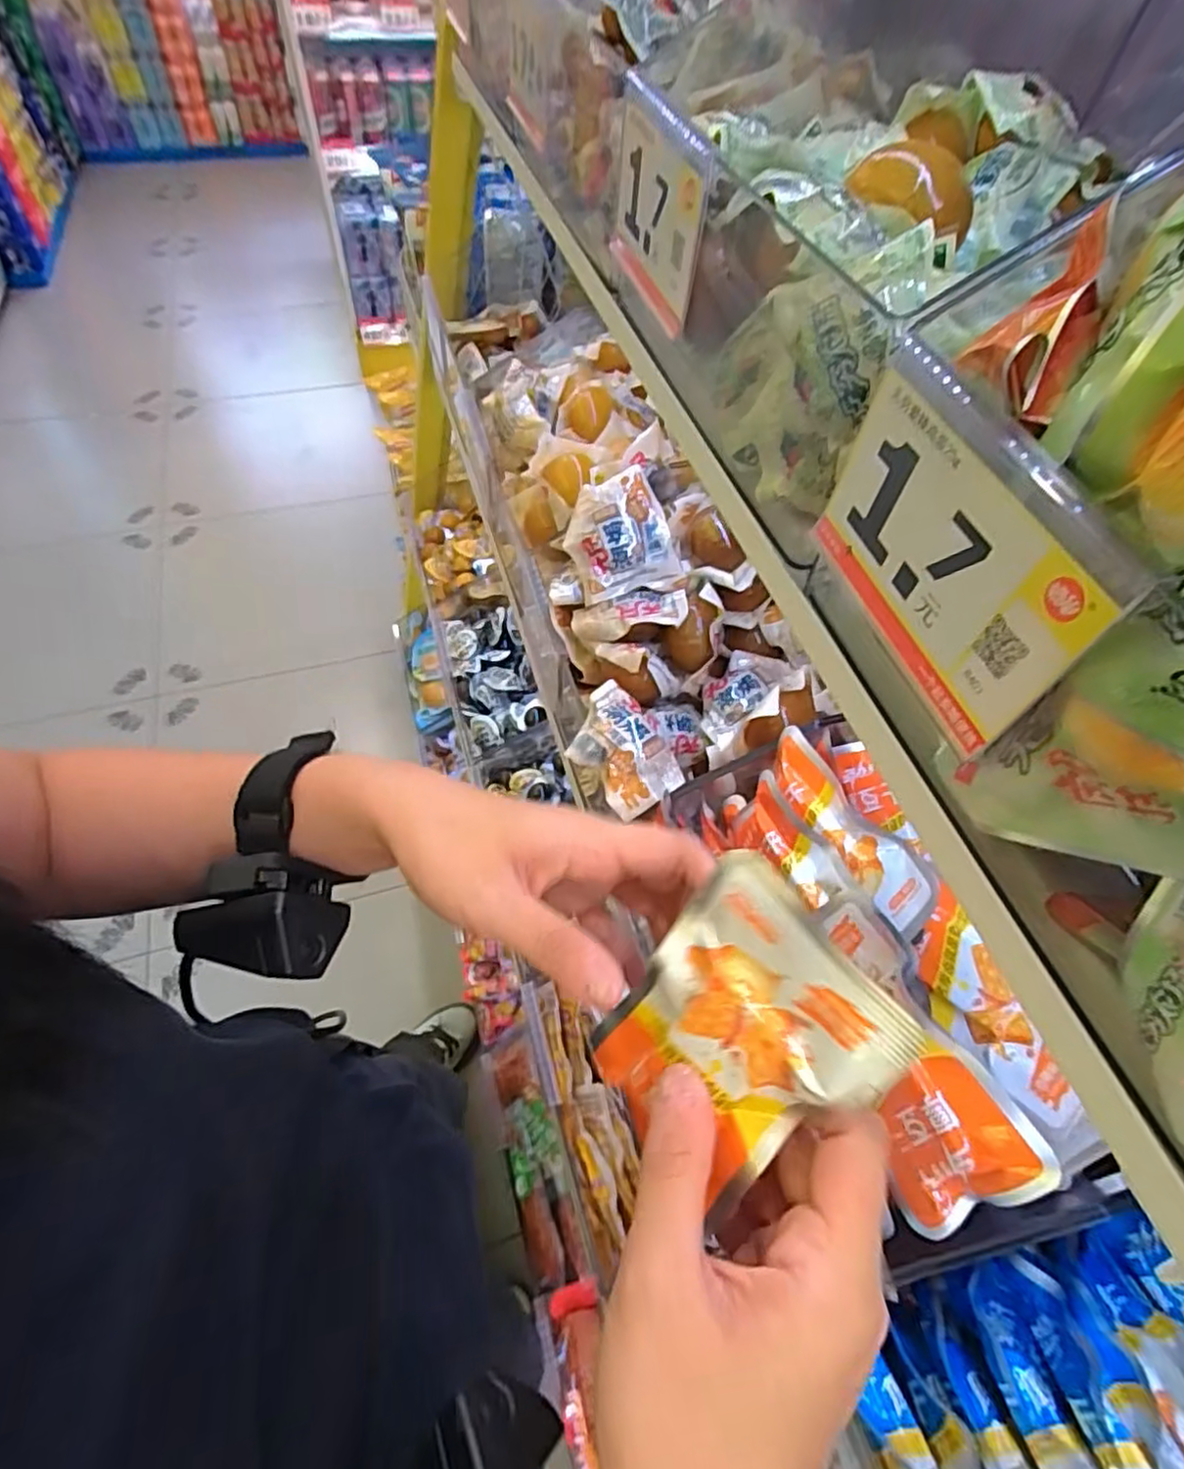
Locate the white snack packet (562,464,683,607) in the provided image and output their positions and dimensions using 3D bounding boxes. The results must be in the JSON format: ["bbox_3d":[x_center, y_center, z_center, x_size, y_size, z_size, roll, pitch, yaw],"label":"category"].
[{"bbox_3d":[0.017,-0.122,0.423,0.063,0.018,0.069,-20,96,-3],"label":"white snack packet"}]

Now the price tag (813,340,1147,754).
[{"bbox_3d":[0.092,-0.046,0.177,0.009,0.061,0.086,-12,57,-12],"label":"price tag"}]

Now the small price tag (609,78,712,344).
[{"bbox_3d":[0.026,-0.220,0.291,0.009,0.062,0.089,-10,57,-10],"label":"small price tag"}]

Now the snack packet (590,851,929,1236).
[{"bbox_3d":[0.040,0.090,0.203,0.012,0.093,0.067,4,35,-46],"label":"snack packet"}]

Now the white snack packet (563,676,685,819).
[{"bbox_3d":[0.015,0.006,0.372,0.048,0.020,0.072,-30,63,-22],"label":"white snack packet"}]

